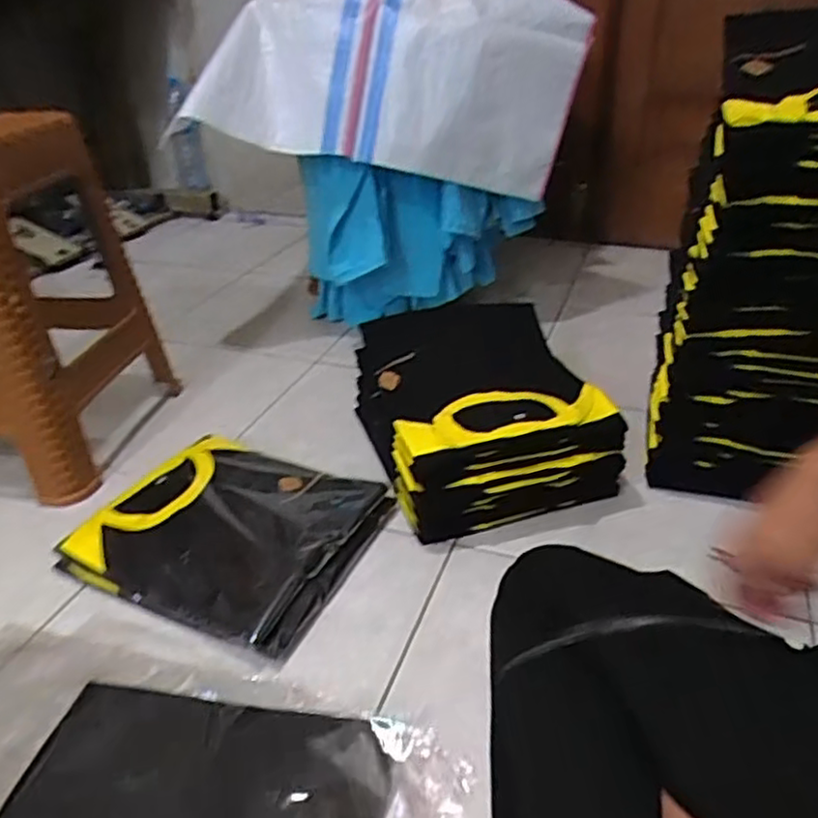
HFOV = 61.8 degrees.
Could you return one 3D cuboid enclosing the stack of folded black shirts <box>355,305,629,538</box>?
[{"bbox_3d":[0.092,-0.001,0.960,0.282,0.170,0.325,-12,34,-15],"label":"stack of folded black shirts"}]

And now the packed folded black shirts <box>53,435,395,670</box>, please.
[{"bbox_3d":[-0.218,0.143,0.851,0.320,0.045,0.275,12,35,22],"label":"packed folded black shirts"}]

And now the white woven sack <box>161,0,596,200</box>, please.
[{"bbox_3d":[-0.016,-0.627,1.272,0.526,0.407,0.661,14,33,27],"label":"white woven sack"}]

